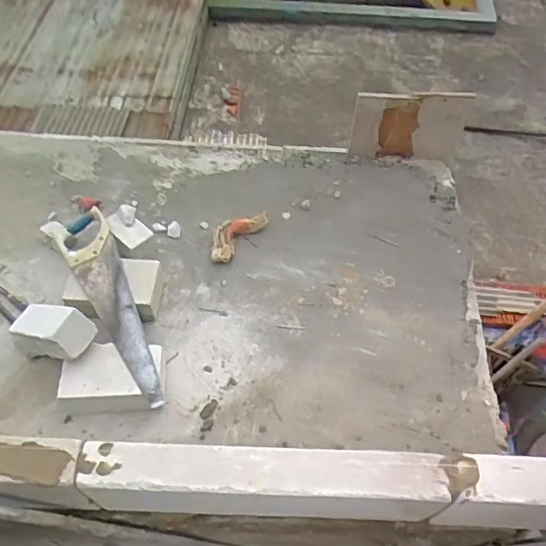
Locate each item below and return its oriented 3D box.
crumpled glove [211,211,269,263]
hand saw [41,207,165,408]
[{"bbox_3d":[-0.094,-0.096,1.412,0.086,0.043,0.174,33,61,20],"label":"crumpled glove"},{"bbox_3d":[-0.353,0.053,1.250,0.130,0.039,0.549,-26,60,-18],"label":"hand saw"}]

